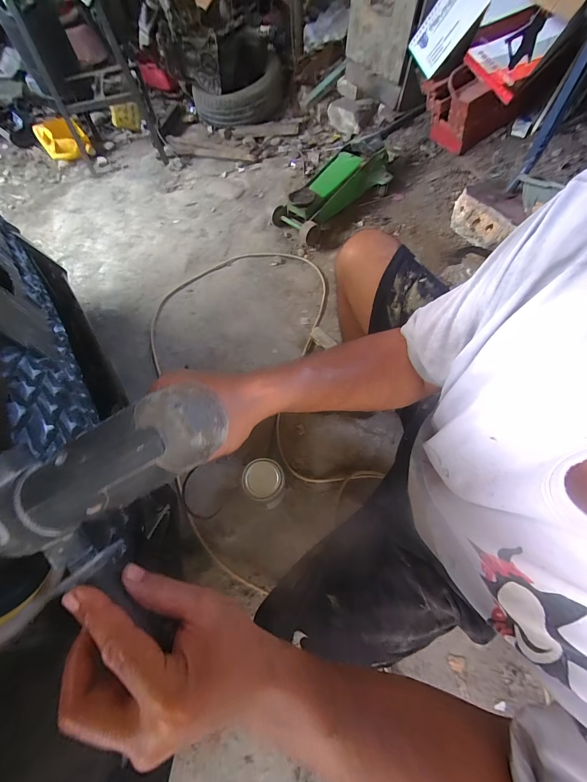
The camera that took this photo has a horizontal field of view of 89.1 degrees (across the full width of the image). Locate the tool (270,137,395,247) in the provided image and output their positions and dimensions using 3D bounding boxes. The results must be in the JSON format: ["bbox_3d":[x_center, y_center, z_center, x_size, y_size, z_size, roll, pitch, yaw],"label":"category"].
[{"bbox_3d":[0.171,-0.874,1.309,0.552,0.161,0.260,-33,65,8],"label":"tool"}]

